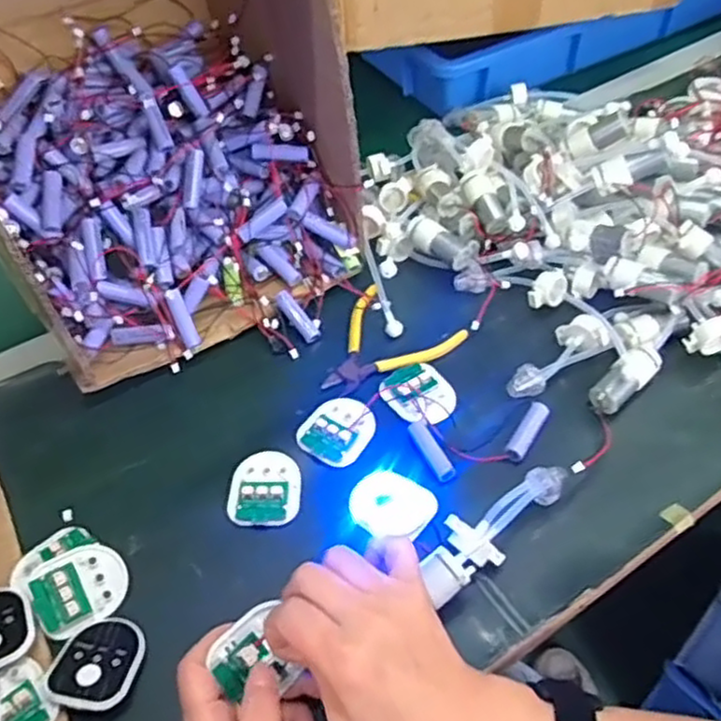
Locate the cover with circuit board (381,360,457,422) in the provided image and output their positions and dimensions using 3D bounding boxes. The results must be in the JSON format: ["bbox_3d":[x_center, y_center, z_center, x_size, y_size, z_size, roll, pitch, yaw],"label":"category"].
[{"bbox_3d":[0.051,0.025,0.556,0.051,0.016,0.064,-27,52,-19],"label":"cover with circuit board"}]

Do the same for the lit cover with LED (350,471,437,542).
[{"bbox_3d":[0.021,0.101,0.494,0.058,0.006,0.047,29,56,26],"label":"lit cover with LED"}]

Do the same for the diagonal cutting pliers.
[{"bbox_3d":[0.019,-0.010,0.586,0.099,0.014,0.106,25,55,24],"label":"diagonal cutting pliers"}]

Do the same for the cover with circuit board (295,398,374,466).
[{"bbox_3d":[-0.018,0.050,0.542,0.052,0.011,0.060,13,51,15],"label":"cover with circuit board"}]

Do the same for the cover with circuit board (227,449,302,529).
[{"bbox_3d":[-0.069,0.091,0.511,0.050,0.009,0.063,-3,48,1],"label":"cover with circuit board"}]

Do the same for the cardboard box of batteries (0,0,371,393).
[{"bbox_3d":[-0.192,-0.226,0.585,0.280,0.352,0.298,-26,52,-18],"label":"cardboard box of batteries"}]

